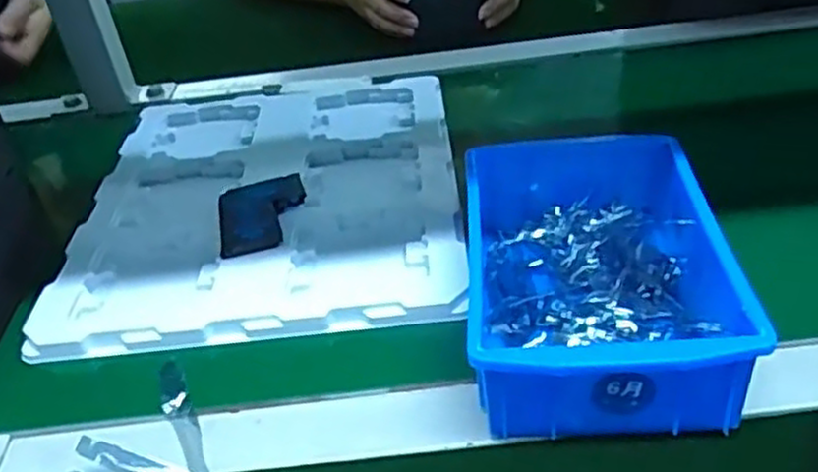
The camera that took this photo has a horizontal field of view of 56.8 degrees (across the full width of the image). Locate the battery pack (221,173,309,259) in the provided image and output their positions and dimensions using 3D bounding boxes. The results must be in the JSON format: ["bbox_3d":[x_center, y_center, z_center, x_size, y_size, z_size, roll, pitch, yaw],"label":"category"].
[{"bbox_3d":[-0.103,-0.015,0.534,0.060,0.015,0.074,-12,37,-6],"label":"battery pack"}]

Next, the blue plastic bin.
[{"bbox_3d":[0.100,0.019,0.420,0.126,0.064,0.194,-3,37,6],"label":"blue plastic bin"}]

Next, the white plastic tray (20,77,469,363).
[{"bbox_3d":[-0.104,-0.044,0.588,0.273,0.011,0.336,-5,36,3],"label":"white plastic tray"}]

